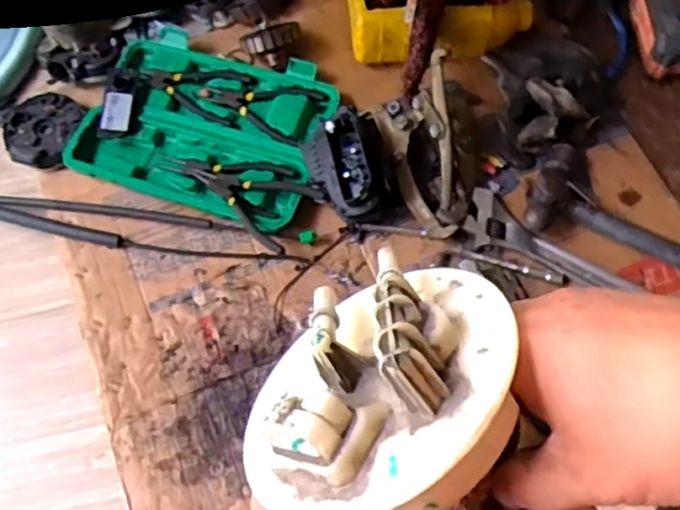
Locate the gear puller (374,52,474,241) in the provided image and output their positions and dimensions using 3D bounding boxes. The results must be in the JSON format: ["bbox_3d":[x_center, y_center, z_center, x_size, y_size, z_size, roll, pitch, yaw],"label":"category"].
[{"bbox_3d":[0.093,-0.122,0.778,0.079,0.100,0.198,-9,68,-2],"label":"gear puller"}]

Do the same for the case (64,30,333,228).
[{"bbox_3d":[-0.165,-0.166,0.844,0.308,0.037,0.230,19,69,9],"label":"case"}]

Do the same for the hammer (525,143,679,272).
[{"bbox_3d":[0.377,-0.026,0.751,0.333,0.060,0.118,20,70,10],"label":"hammer"}]

